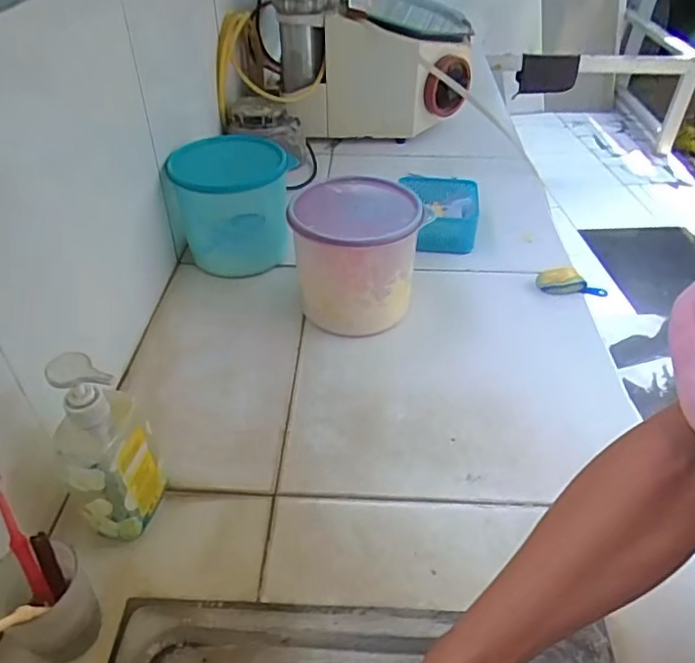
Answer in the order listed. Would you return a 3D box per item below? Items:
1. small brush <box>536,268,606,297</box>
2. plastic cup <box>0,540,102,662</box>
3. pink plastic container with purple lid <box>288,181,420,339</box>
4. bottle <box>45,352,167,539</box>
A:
[{"bbox_3d":[0.326,-0.066,0.828,0.104,0.035,0.028,11,41,-8],"label":"small brush"},{"bbox_3d":[-0.232,0.212,0.452,0.062,0.101,0.067,0,41,0],"label":"plastic cup"},{"bbox_3d":[0.010,-0.093,0.757,0.149,0.159,0.161,5,42,5],"label":"pink plastic container with purple lid"},{"bbox_3d":[-0.211,0.106,0.499,0.052,0.197,0.069,12,43,13],"label":"bottle"}]

